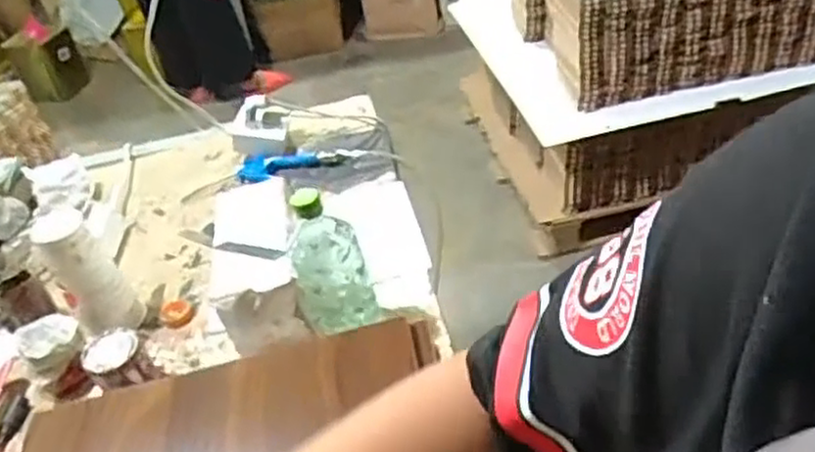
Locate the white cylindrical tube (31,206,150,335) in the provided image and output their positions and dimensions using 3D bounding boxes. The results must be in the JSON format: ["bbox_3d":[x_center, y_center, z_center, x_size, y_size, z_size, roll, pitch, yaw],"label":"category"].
[{"bbox_3d":[-0.399,0.055,0.914,0.075,0.148,0.075,-5,38,4],"label":"white cylindrical tube"}]

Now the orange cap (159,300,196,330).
[{"bbox_3d":[-0.305,0.116,0.967,0.043,0.013,0.043,-5,38,4],"label":"orange cap"}]

